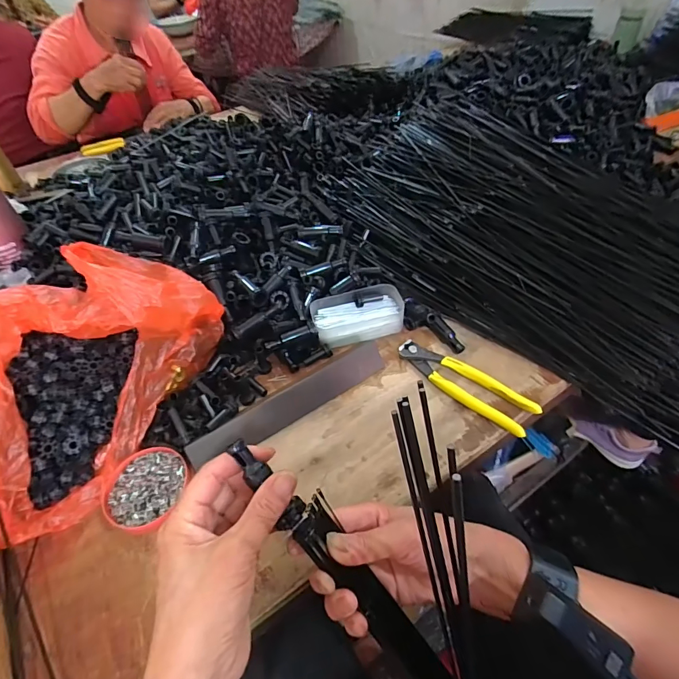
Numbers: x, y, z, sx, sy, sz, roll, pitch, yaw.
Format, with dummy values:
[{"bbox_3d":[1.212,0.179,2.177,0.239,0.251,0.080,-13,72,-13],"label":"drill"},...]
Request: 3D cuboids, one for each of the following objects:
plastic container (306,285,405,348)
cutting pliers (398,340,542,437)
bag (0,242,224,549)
[{"bbox_3d":[0.026,-0.032,0.542,0.118,0.033,0.069,-13,47,-6],"label":"plastic container"},{"bbox_3d":[0.139,0.049,0.470,0.169,0.013,0.043,32,58,31],"label":"cutting pliers"},{"bbox_3d":[-0.271,0.028,0.419,0.167,0.155,0.277,19,52,22],"label":"bag"}]

